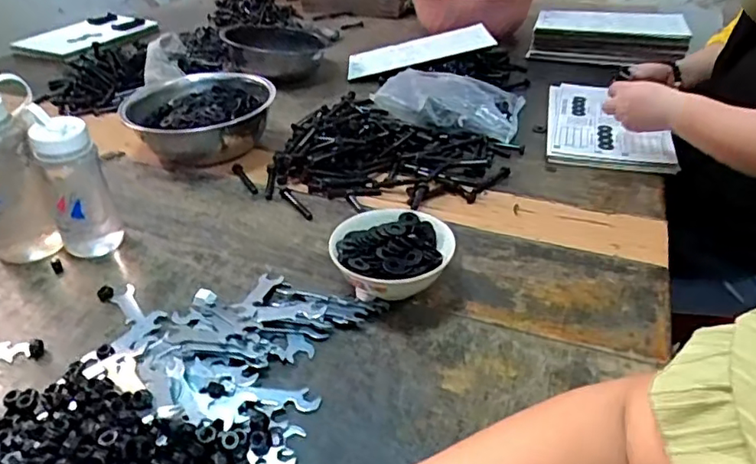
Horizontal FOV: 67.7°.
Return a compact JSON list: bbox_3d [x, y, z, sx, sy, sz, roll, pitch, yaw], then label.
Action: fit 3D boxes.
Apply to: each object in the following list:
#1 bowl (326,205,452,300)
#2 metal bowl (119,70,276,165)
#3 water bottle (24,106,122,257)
[{"bbox_3d":[0.014,0.035,0.649,0.135,0.063,0.134,-1,34,1],"label":"bowl"},{"bbox_3d":[-0.308,-0.203,0.987,0.237,0.097,0.237,-1,34,1],"label":"metal bowl"},{"bbox_3d":[-0.370,-0.053,0.693,0.071,0.178,0.075,-19,38,-24],"label":"water bottle"}]

